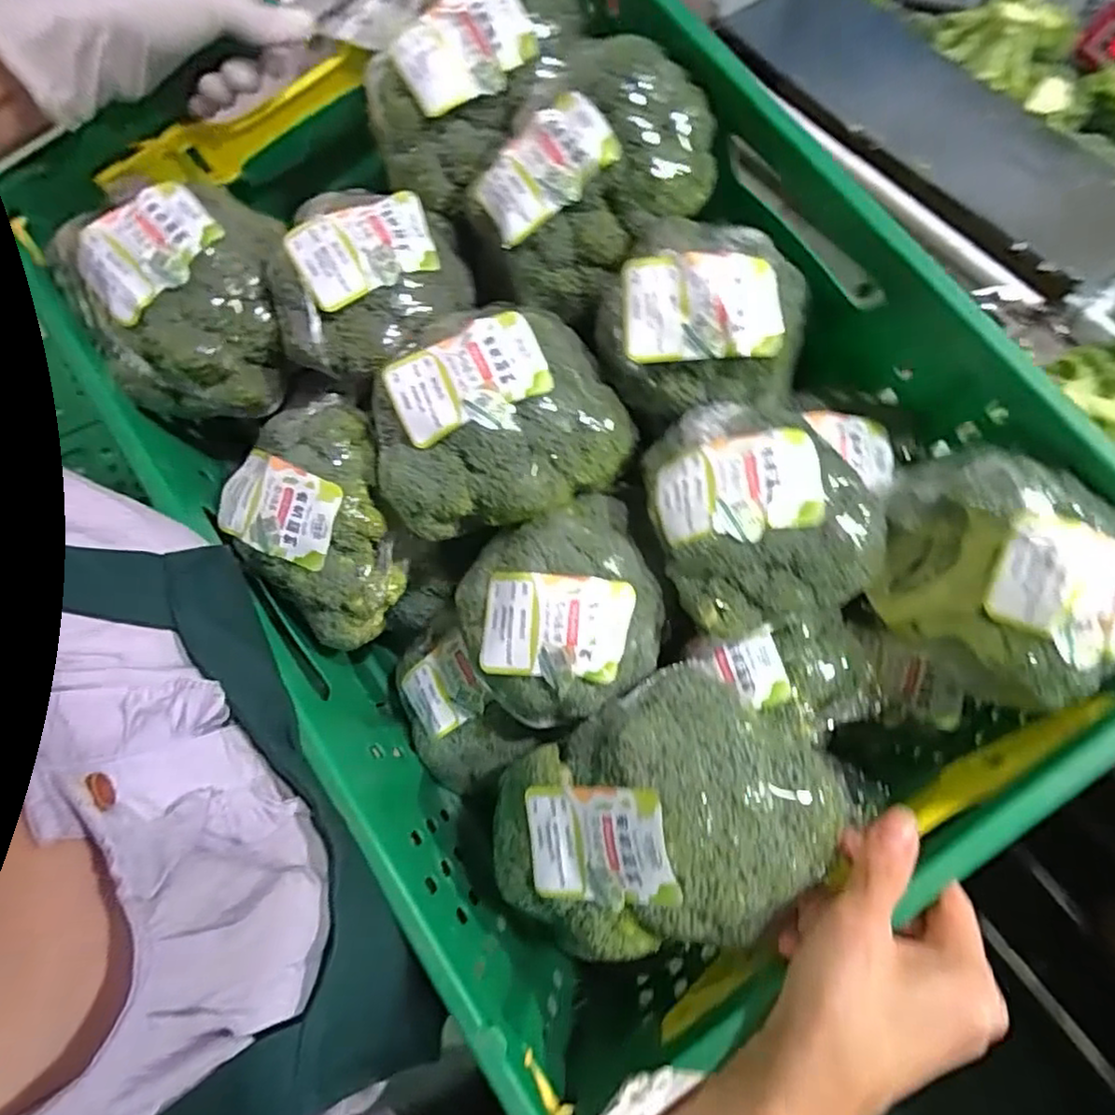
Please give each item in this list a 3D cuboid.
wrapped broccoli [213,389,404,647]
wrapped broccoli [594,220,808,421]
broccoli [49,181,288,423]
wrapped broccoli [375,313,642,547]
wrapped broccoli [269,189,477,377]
[{"bbox_3d":[-0.133,-0.016,0.367,0.083,0.087,0.103,-24,60,-19],"label":"wrapped broccoli"},{"bbox_3d":[0.076,-0.128,0.351,0.105,0.065,0.081,11,55,4],"label":"wrapped broccoli"},{"bbox_3d":[-0.215,-0.144,0.381,0.114,0.101,0.085,-20,59,-17],"label":"broccoli"},{"bbox_3d":[-0.029,-0.070,0.343,0.127,0.073,0.082,-11,56,-11],"label":"wrapped broccoli"},{"bbox_3d":[-0.103,-0.158,0.376,0.115,0.060,0.088,-18,58,-16],"label":"wrapped broccoli"}]

